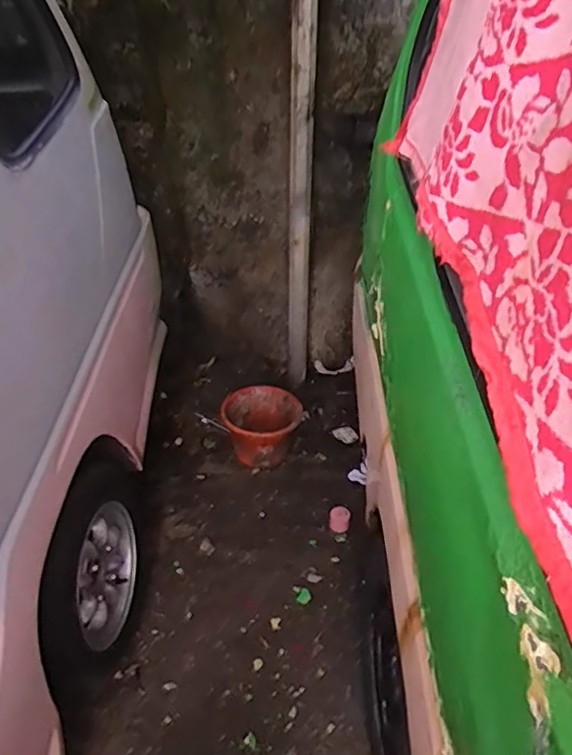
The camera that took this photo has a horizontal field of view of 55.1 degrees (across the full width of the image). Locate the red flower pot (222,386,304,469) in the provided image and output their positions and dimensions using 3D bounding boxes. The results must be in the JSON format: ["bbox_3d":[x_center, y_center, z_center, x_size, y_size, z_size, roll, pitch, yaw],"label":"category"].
[{"bbox_3d":[-0.080,0.174,1.965,0.274,0.192,0.280,0,37,0],"label":"red flower pot"}]

